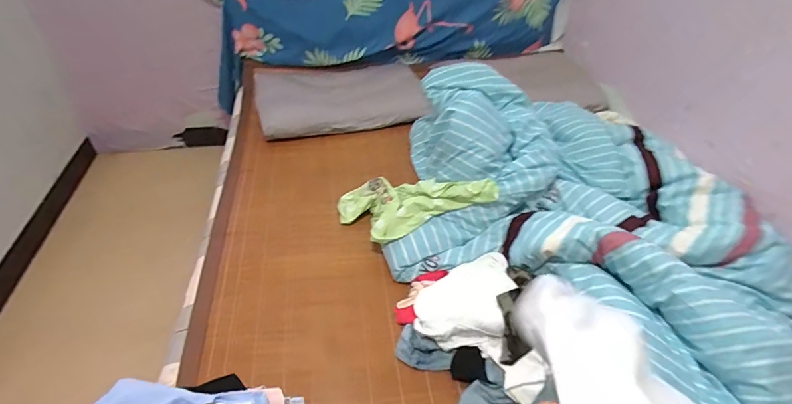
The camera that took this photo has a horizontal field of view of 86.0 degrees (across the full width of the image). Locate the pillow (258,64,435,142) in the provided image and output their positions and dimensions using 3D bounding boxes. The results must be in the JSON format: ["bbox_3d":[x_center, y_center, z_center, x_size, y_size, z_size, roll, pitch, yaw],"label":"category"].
[{"bbox_3d":[-0.226,-0.442,1.748,0.667,0.126,0.438,-12,45,-14],"label":"pillow"}]

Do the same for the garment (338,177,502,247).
[{"bbox_3d":[0.036,0.017,1.239,0.498,0.062,0.232,-5,39,25],"label":"garment"}]

